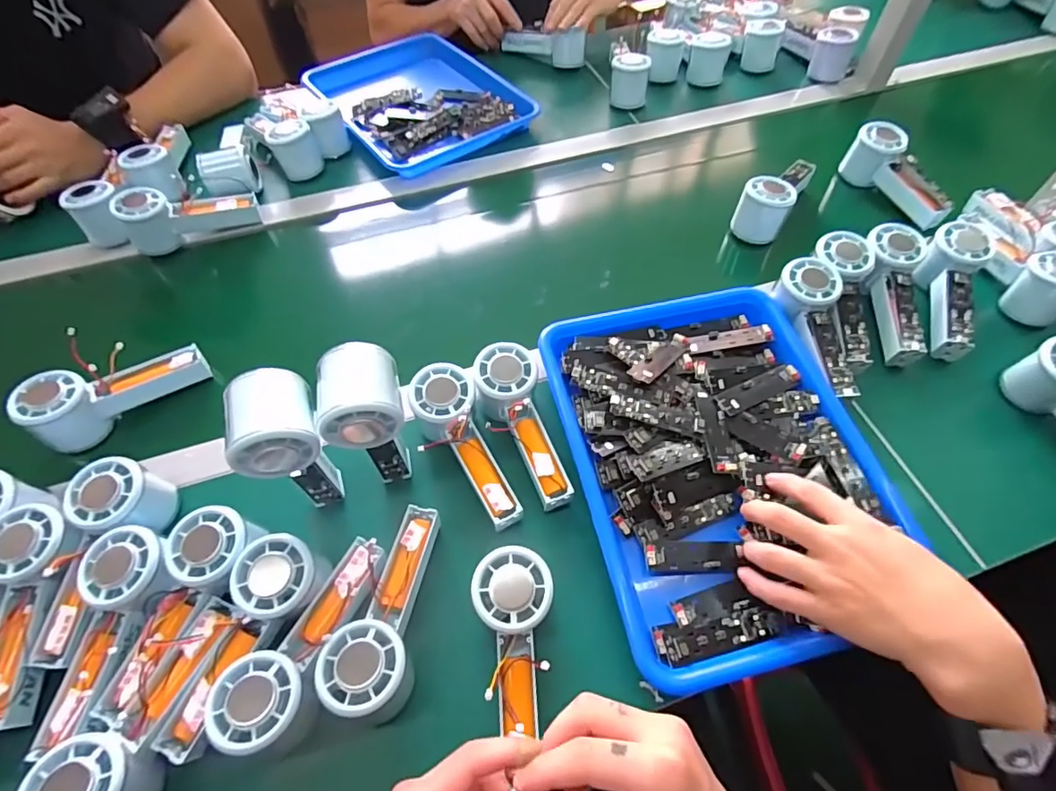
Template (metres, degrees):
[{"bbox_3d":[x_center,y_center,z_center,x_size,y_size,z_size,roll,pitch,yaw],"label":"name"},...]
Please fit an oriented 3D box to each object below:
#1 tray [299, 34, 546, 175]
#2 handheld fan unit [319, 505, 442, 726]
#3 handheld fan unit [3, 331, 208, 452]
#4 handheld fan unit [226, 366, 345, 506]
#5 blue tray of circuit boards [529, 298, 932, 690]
[{"bbox_3d":[-0.173,-0.453,0.819,0.249,0.054,0.321,-33,62,-18],"label":"tray"},{"bbox_3d":[-0.106,0.163,0.399,0.049,0.058,0.152,7,44,6],"label":"handheld fan unit"},{"bbox_3d":[-0.395,-0.013,0.504,0.146,0.091,0.047,-28,60,-31],"label":"handheld fan unit"},{"bbox_3d":[-0.179,0.044,0.410,0.054,0.140,0.070,-17,58,-9],"label":"handheld fan unit"},{"bbox_3d":[0.171,0.048,0.463,0.262,0.036,0.331,-13,57,-7],"label":"blue tray of circuit boards"}]

